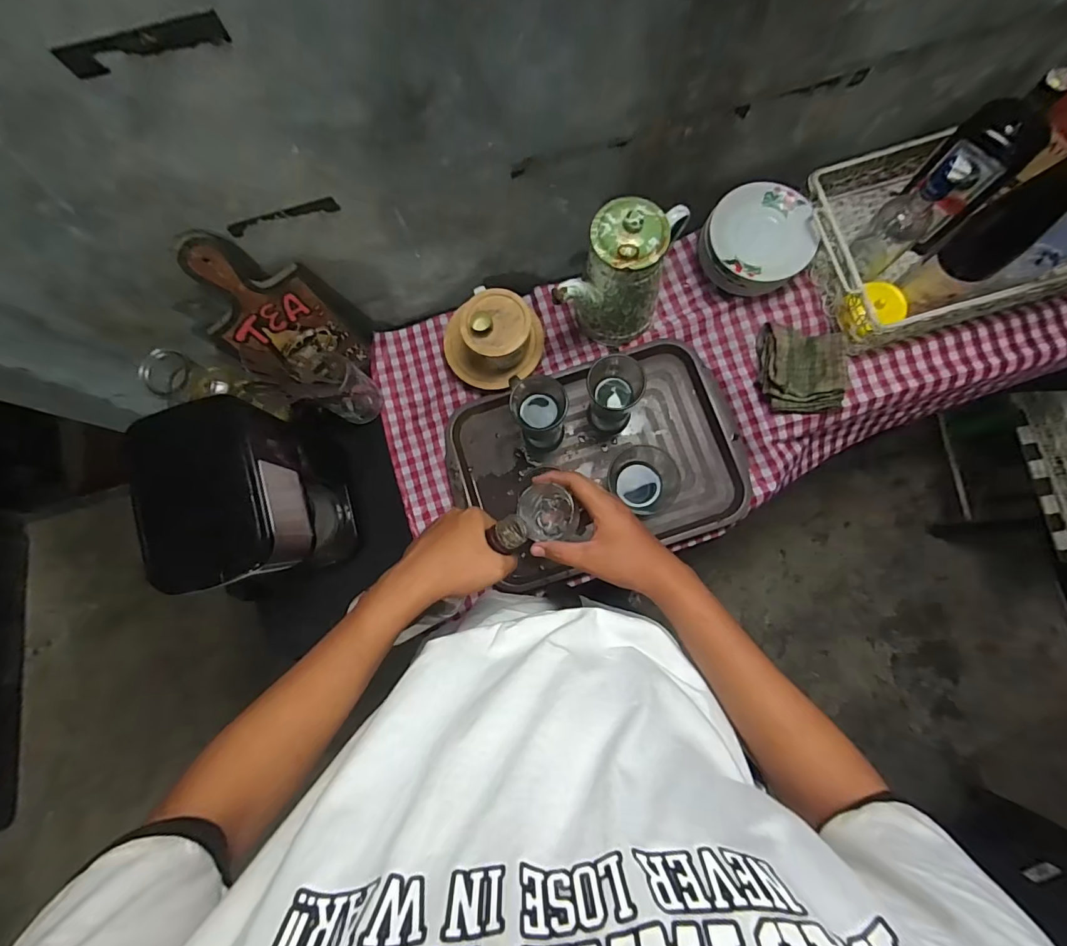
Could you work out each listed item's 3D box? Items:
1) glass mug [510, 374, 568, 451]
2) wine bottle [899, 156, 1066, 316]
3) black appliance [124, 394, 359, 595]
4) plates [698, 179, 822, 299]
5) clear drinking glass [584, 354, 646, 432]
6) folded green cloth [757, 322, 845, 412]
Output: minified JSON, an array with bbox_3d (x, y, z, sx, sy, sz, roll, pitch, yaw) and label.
[{"bbox_3d":[0.009,-0.085,0.678,0.078,0.128,0.073,5,82,4],"label":"glass mug"},{"bbox_3d":[0.553,-0.289,0.497,0.071,0.320,0.068,-31,81,-2],"label":"wine bottle"},{"bbox_3d":[-0.354,0.037,0.608,0.132,0.251,0.199,-19,81,0],"label":"black appliance"},{"bbox_3d":[0.325,-0.340,0.696,0.139,0.097,0.144,0,81,3],"label":"plates"},{"bbox_3d":[0.115,-0.113,0.675,0.074,0.127,0.073,0,81,3],"label":"clear drinking glass"},{"bbox_3d":[0.395,-0.154,0.679,0.111,0.054,0.129,1,81,3],"label":"folded green cloth"}]

